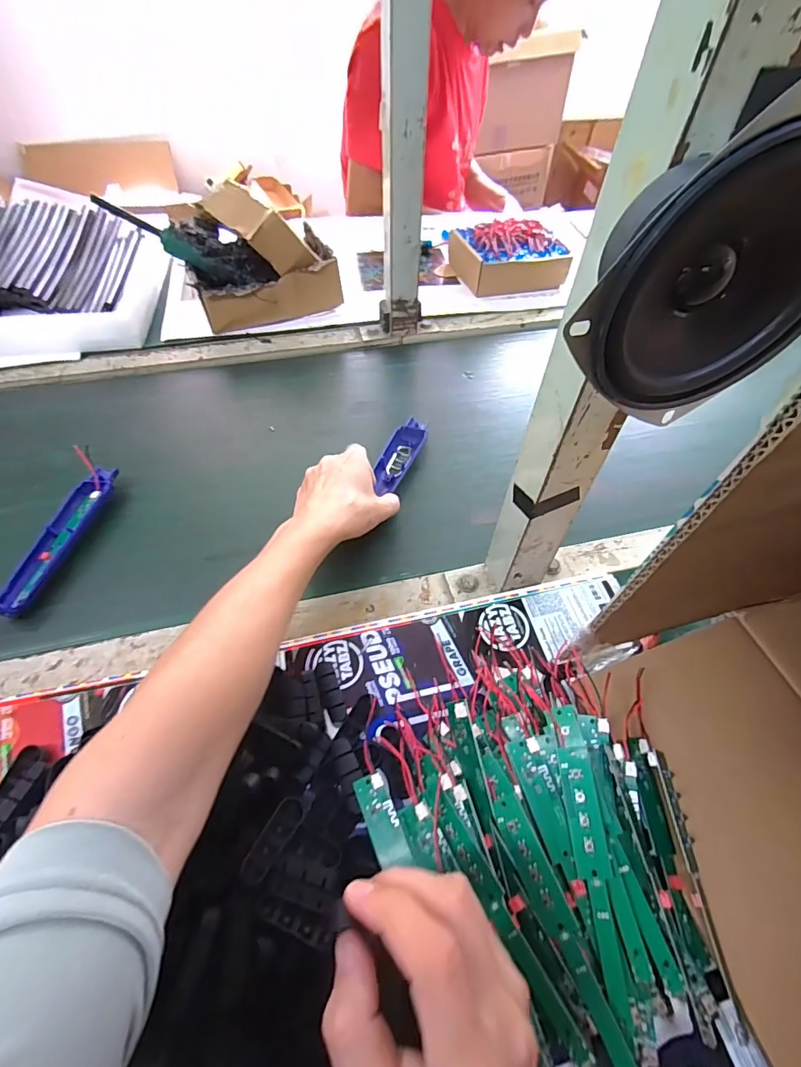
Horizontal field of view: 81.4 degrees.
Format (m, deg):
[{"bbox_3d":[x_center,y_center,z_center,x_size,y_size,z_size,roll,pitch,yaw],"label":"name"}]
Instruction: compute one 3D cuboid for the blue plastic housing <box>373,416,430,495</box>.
[{"bbox_3d":[0.000,-0.090,0.543,0.041,0.022,0.104,18,60,11],"label":"blue plastic housing"}]

